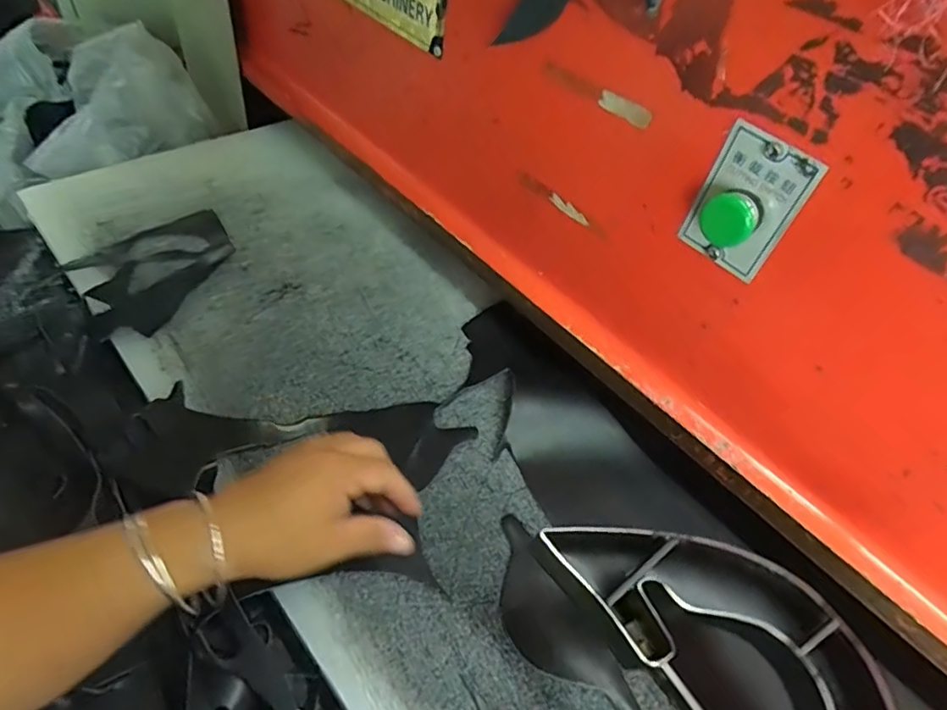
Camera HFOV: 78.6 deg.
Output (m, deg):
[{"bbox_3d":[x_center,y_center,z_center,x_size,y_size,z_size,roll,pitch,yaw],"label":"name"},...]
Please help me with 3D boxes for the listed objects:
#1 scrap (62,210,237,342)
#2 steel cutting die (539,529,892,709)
[{"bbox_3d":[-0.305,-0.081,0.563,0.150,0.021,0.130,-27,58,-29],"label":"scrap"},{"bbox_3d":[0.155,0.182,0.319,0.127,0.034,0.256,-32,66,-25],"label":"steel cutting die"}]

